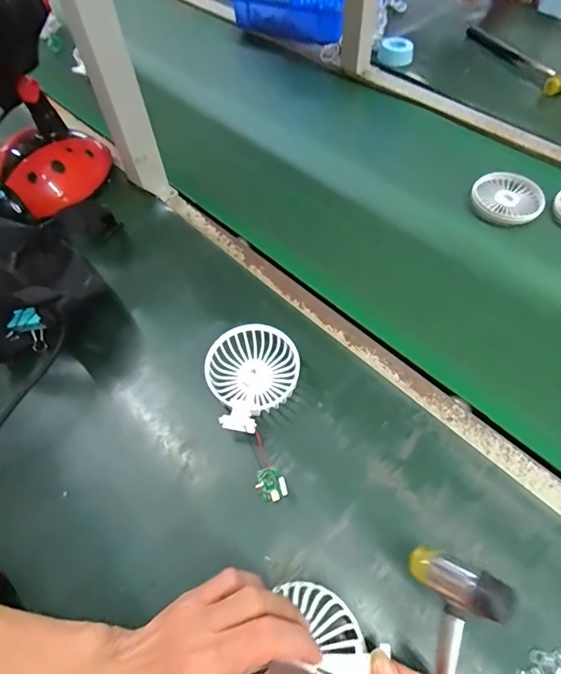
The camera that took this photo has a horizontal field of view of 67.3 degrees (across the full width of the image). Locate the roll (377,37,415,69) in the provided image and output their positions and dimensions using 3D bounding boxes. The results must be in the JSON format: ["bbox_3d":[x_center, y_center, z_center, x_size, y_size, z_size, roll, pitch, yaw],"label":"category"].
[{"bbox_3d":[0.202,-0.504,0.741,0.059,0.030,0.059,5,59,6],"label":"roll"}]

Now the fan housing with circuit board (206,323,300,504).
[{"bbox_3d":[-0.030,0.064,0.401,0.084,0.033,0.157,4,59,5],"label":"fan housing with circuit board"}]

